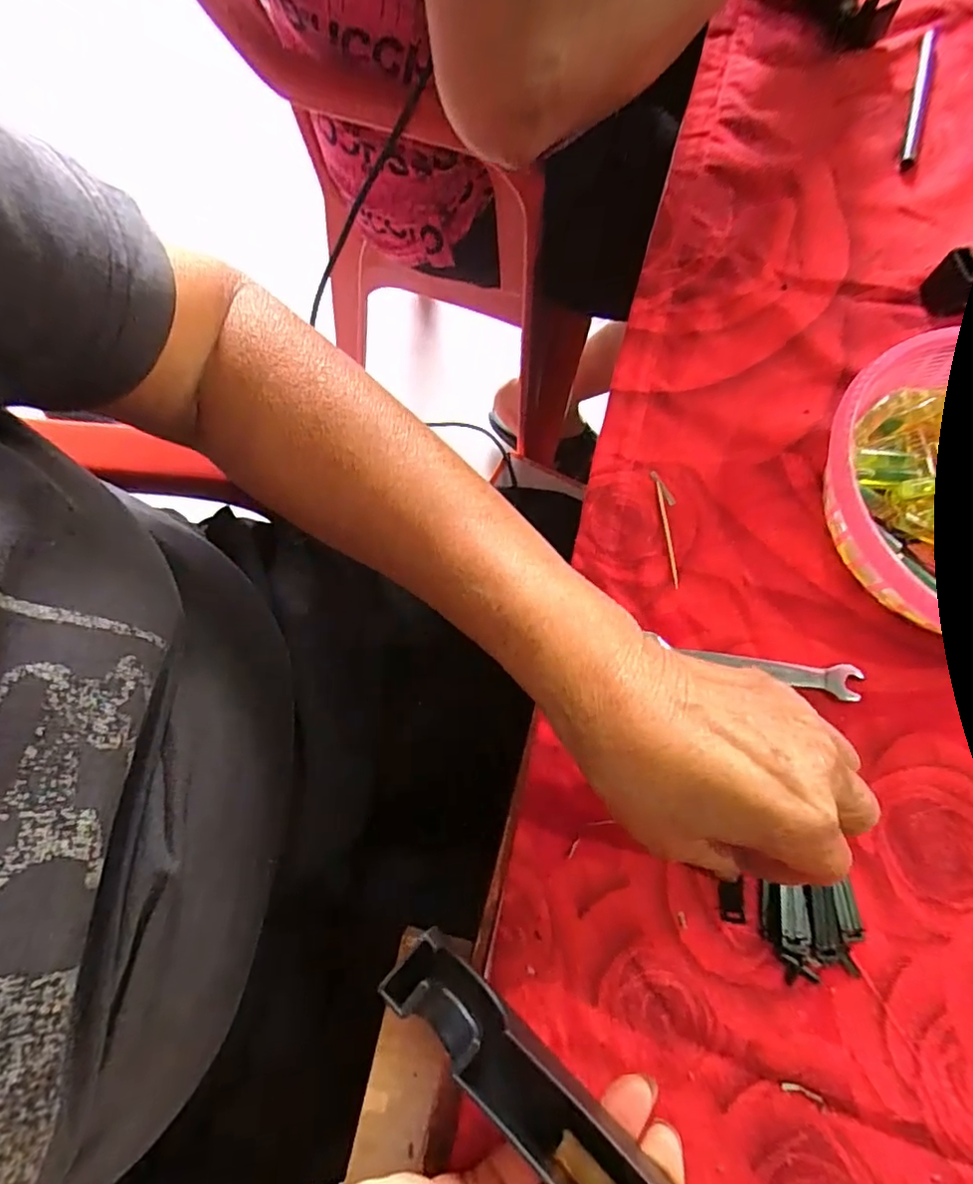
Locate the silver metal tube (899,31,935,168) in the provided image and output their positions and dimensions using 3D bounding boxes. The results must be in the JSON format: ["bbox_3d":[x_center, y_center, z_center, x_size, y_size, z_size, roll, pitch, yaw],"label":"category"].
[{"bbox_3d":[0.315,-0.359,0.425,0.012,0.009,0.149,19,73,5],"label":"silver metal tube"}]

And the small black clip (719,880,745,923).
[{"bbox_3d":[0.110,0.139,0.264,0.010,0.005,0.017,5,72,0],"label":"small black clip"}]

